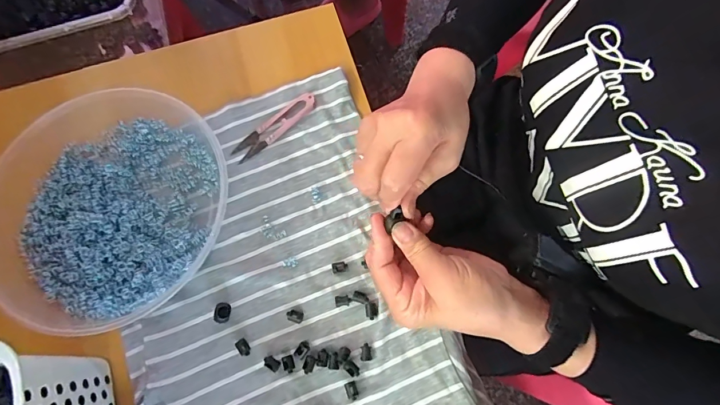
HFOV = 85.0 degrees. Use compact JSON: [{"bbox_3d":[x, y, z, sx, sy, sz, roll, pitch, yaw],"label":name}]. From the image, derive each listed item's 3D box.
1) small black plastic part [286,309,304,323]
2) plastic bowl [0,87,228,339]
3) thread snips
[{"bbox_3d":[-0.059,0.103,0.354,0.015,0.005,0.010,12,75,3],"label":"small black plastic part"},{"bbox_3d":[-0.237,-0.001,0.369,0.214,0.032,0.228,0,74,0],"label":"plastic bowl"},{"bbox_3d":[-0.089,-0.080,0.411,0.102,0.009,0.023,-40,76,-10],"label":"thread snips"}]

